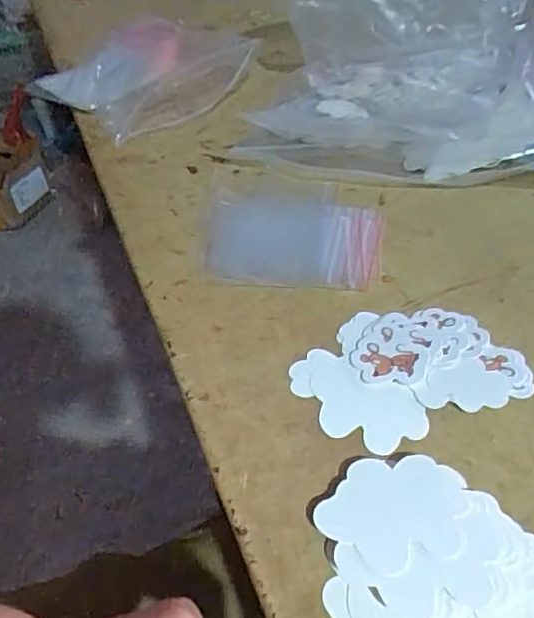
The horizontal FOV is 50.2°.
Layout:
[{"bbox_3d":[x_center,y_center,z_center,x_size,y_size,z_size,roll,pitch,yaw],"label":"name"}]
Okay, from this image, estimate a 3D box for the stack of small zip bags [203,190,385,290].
[{"bbox_3d":[0.014,-0.052,0.404,0.129,0.007,0.104,5,46,12],"label":"stack of small zip bags"}]

